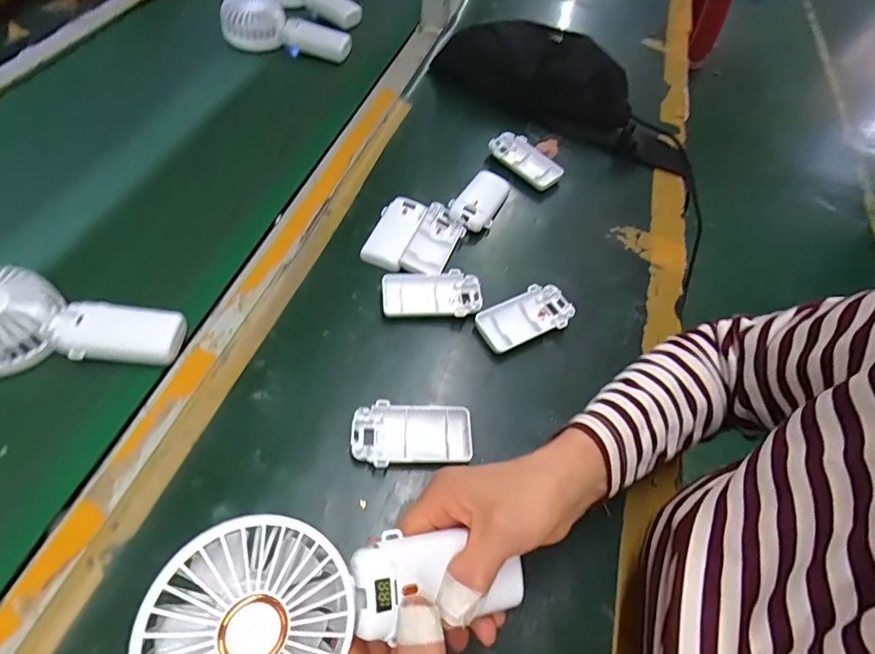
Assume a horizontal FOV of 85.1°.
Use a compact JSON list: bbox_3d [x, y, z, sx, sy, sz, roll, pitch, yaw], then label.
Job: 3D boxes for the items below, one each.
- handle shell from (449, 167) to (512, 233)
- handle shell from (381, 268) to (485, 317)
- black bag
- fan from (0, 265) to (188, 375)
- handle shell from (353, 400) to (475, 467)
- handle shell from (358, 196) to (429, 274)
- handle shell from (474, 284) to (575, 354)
[{"bbox_3d":[0.048,-0.148,0.537,0.049,0.024,0.095,21,56,9],"label":"handle shell"},{"bbox_3d":[-0.005,-0.031,0.462,0.093,0.017,0.048,-1,56,-6],"label":"handle shell"},{"bbox_3d":[0.177,-0.323,0.648,0.362,0.083,0.138,32,59,16],"label":"black bag"},{"bbox_3d":[-0.305,-0.007,0.390,0.172,0.041,0.080,-1,56,-6],"label":"fan"},{"bbox_3d":[-0.020,0.088,0.383,0.094,0.017,0.052,4,55,-2],"label":"handle shell"},{"bbox_3d":[-0.046,-0.102,0.505,0.045,0.016,0.091,18,56,7],"label":"handle shell"},{"bbox_3d":[0.085,-0.010,0.459,0.095,0.013,0.048,-23,61,-20],"label":"handle shell"}]

